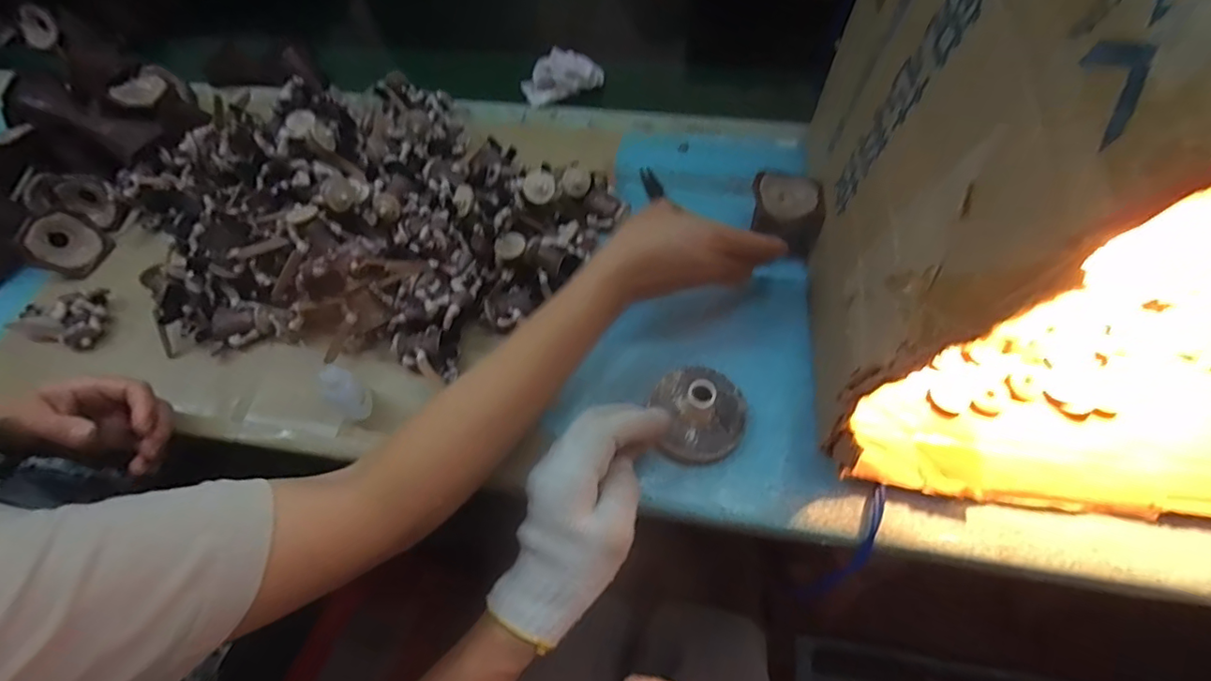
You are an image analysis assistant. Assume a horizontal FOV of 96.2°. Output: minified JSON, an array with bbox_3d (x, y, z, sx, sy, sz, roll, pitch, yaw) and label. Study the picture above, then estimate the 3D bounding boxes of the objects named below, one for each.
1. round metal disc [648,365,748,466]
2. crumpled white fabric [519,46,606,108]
[{"bbox_3d":[0.074,0.051,0.423,0.071,0.045,0.077,-2,60,3],"label":"round metal disc"},{"bbox_3d":[-0.051,-0.317,0.646,0.096,0.033,0.039,-16,61,-5],"label":"crumpled white fabric"}]

